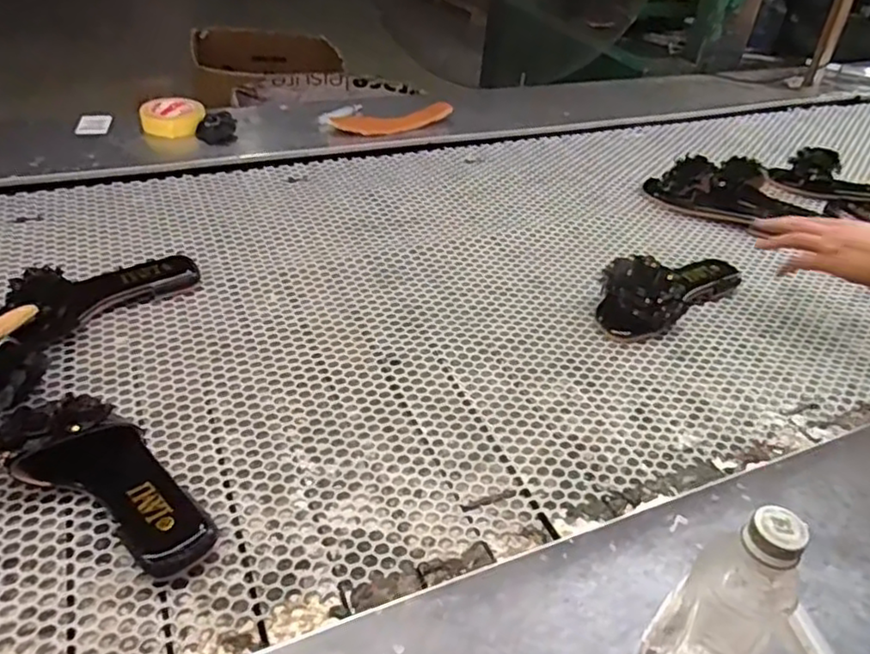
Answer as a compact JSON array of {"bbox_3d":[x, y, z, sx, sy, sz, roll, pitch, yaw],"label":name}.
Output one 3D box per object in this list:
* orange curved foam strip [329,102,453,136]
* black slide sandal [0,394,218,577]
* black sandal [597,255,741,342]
[{"bbox_3d":[-0.080,-0.396,1.274,0.235,0.053,0.065,-10,40,-18],"label":"orange curved foam strip"},{"bbox_3d":[-0.276,0.131,0.568,0.207,0.067,0.107,24,42,23],"label":"black slide sandal"},{"bbox_3d":[0.322,-0.062,0.877,0.226,0.082,0.085,-22,45,-30],"label":"black sandal"}]

